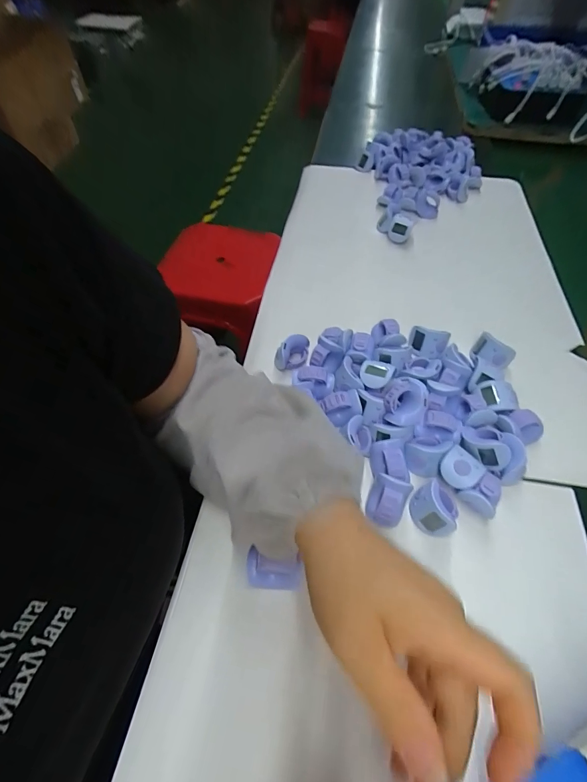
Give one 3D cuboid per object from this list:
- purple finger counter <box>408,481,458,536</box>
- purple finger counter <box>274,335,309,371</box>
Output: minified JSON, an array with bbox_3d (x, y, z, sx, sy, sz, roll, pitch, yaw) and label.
[{"bbox_3d":[0.113,0.093,0.299,0.033,0.028,0.035,18,56,12],"label":"purple finger counter"},{"bbox_3d":[-0.002,-0.041,0.393,0.031,0.028,0.032,13,55,8],"label":"purple finger counter"}]

